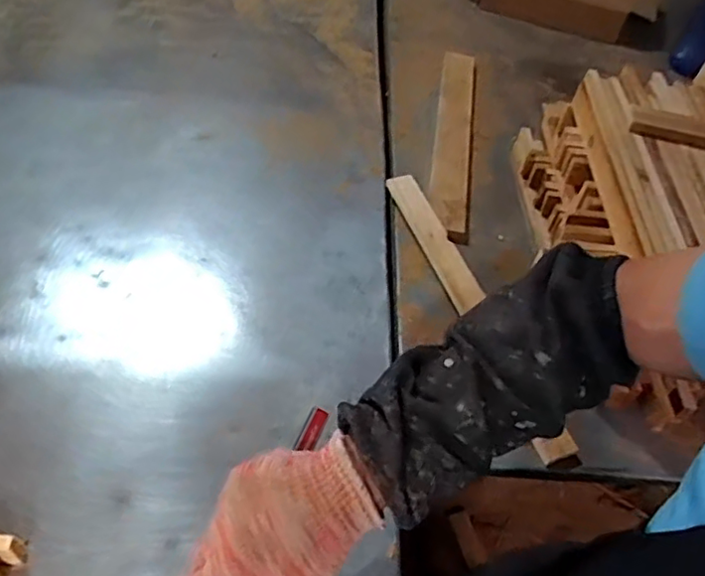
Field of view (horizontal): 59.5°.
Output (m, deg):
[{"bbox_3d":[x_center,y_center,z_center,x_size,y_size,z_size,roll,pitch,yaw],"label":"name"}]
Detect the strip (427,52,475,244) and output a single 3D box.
[{"bbox_3d":[0.199,-0.309,1.204,0.070,0.021,0.524,8,52,2],"label":"strip"}]

